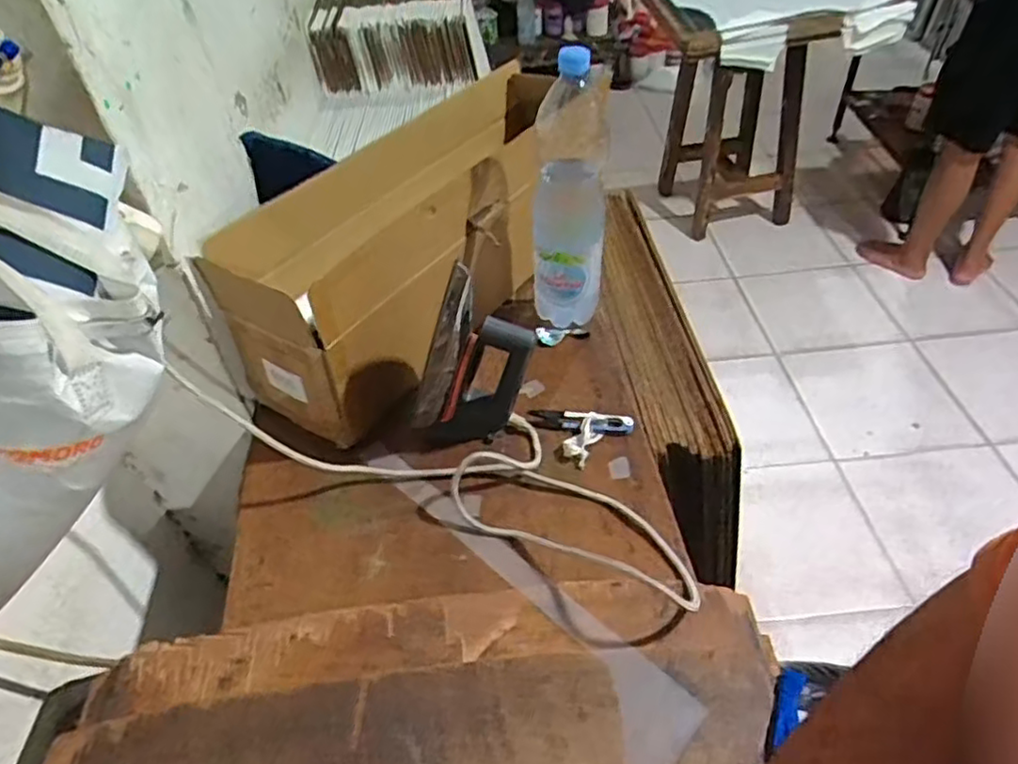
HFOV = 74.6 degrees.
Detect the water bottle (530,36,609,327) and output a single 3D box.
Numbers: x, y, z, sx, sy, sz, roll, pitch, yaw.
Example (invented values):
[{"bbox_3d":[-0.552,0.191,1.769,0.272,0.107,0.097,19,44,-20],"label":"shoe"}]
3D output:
[{"bbox_3d":[0.075,-0.213,0.809,0.090,0.329,0.100,4,45,10],"label":"water bottle"}]

